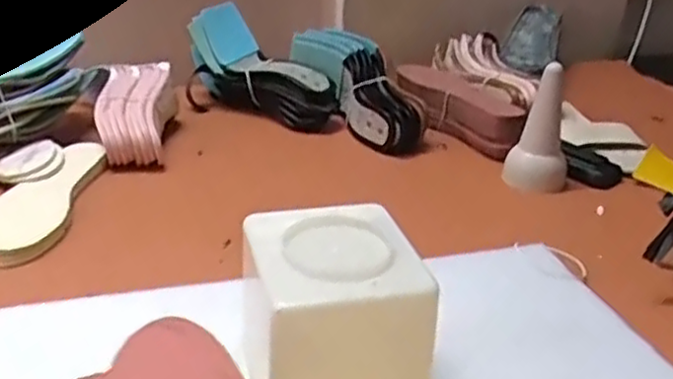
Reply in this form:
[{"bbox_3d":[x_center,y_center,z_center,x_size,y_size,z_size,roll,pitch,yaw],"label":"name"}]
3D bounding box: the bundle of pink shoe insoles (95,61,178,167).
[{"bbox_3d":[-0.234,-0.091,0.835,0.082,0.047,0.166,-1,45,-5],"label":"bundle of pink shoe insoles"}]

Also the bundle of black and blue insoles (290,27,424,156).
[{"bbox_3d":[0.038,-0.130,0.922,0.093,0.074,0.238,-14,51,-28],"label":"bundle of black and blue insoles"}]

